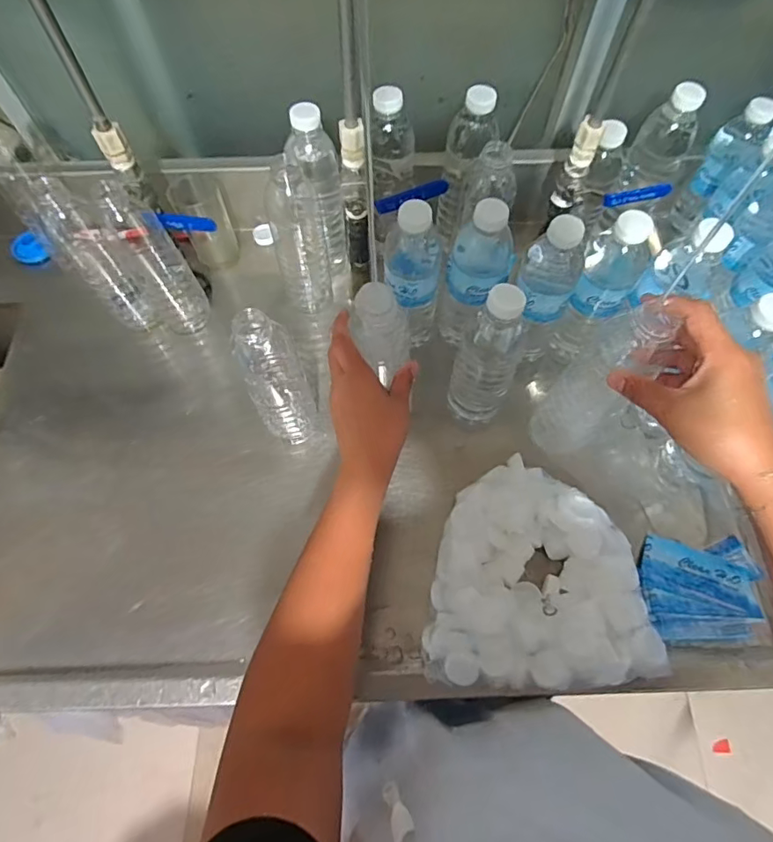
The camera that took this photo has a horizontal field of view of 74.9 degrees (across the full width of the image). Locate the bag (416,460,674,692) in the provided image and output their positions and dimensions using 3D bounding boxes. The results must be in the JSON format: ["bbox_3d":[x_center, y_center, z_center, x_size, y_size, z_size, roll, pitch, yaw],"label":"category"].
[{"bbox_3d":[0.152,0.148,0.507,0.211,0.059,0.205,2,65,1],"label":"bag"}]

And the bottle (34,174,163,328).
[{"bbox_3d":[-0.329,-0.180,0.583,0.056,0.211,0.055,41,72,17],"label":"bottle"}]

